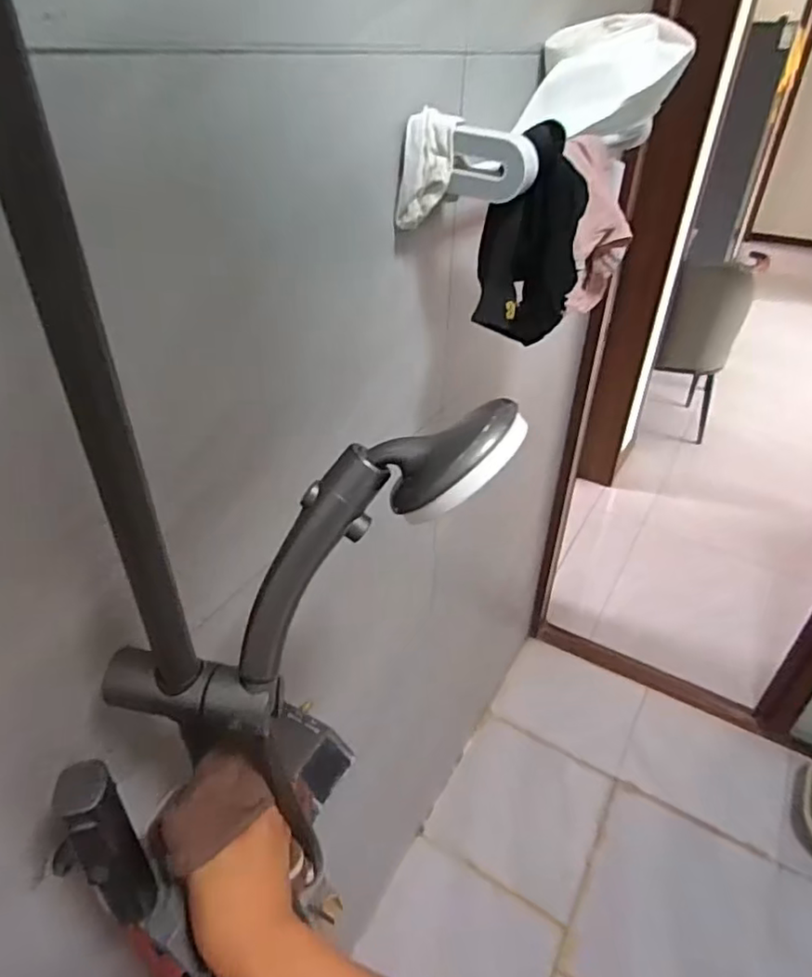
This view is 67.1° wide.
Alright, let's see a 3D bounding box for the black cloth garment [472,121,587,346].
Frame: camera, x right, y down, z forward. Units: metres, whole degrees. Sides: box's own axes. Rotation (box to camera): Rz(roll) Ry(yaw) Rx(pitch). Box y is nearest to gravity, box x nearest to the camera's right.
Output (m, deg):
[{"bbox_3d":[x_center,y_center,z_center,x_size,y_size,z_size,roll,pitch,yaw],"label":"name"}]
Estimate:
[{"bbox_3d":[0.121,-0.239,0.590,0.097,0.171,0.060,6,37,7],"label":"black cloth garment"}]

